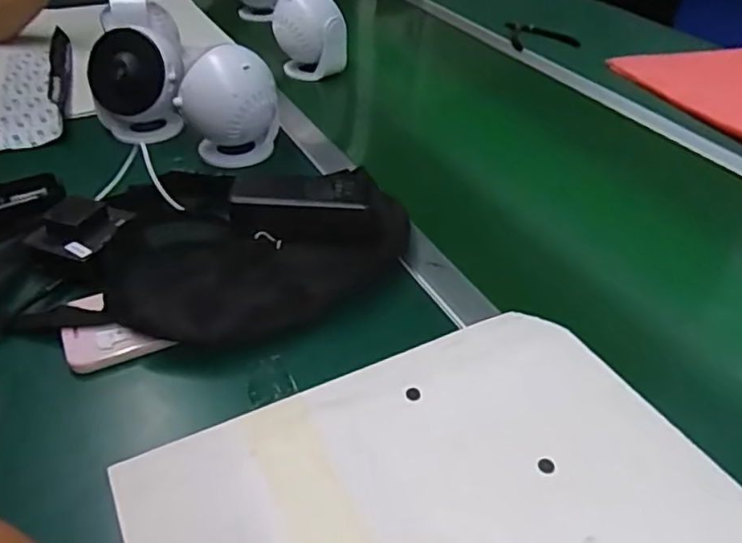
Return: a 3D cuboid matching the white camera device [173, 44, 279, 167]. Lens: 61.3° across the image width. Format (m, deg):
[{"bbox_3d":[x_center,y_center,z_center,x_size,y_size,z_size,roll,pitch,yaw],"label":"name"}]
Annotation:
[{"bbox_3d":[-0.159,-0.184,0.708,0.105,0.128,0.081,-6,39,-12],"label":"white camera device"}]

